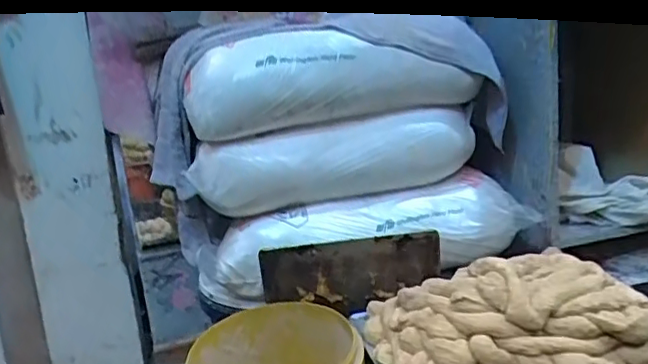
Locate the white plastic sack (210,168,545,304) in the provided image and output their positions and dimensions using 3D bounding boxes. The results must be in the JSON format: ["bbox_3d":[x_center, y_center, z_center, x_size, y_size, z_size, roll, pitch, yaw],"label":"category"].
[{"bbox_3d":[0.091,0.112,1.167,0.625,0.185,0.123,-5,14,-6],"label":"white plastic sack"}]

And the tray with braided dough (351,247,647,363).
[{"bbox_3d":[0.292,0.205,0.924,0.424,0.156,0.325,-5,14,-7],"label":"tray with braided dough"}]

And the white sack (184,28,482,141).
[{"bbox_3d":[0.015,-0.191,1.111,0.507,0.178,0.227,1,15,14],"label":"white sack"}]

